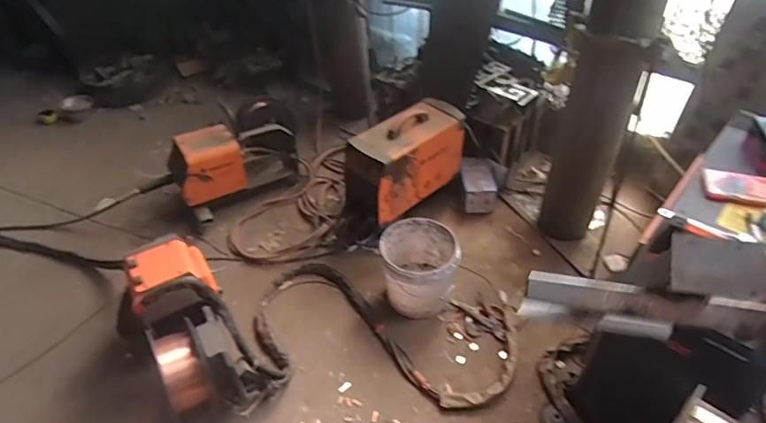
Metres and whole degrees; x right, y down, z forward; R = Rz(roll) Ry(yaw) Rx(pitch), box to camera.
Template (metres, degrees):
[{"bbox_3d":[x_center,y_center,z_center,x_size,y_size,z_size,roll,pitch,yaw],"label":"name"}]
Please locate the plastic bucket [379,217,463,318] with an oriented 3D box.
[{"bbox_3d":[0.126,0.210,1.791,0.272,0.245,0.273,-1,43,1],"label":"plastic bucket"}]

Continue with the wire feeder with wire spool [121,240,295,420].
[{"bbox_3d":[-0.577,0.345,1.493,0.530,0.375,0.295,32,52,31],"label":"wire feeder with wire spool"}]

